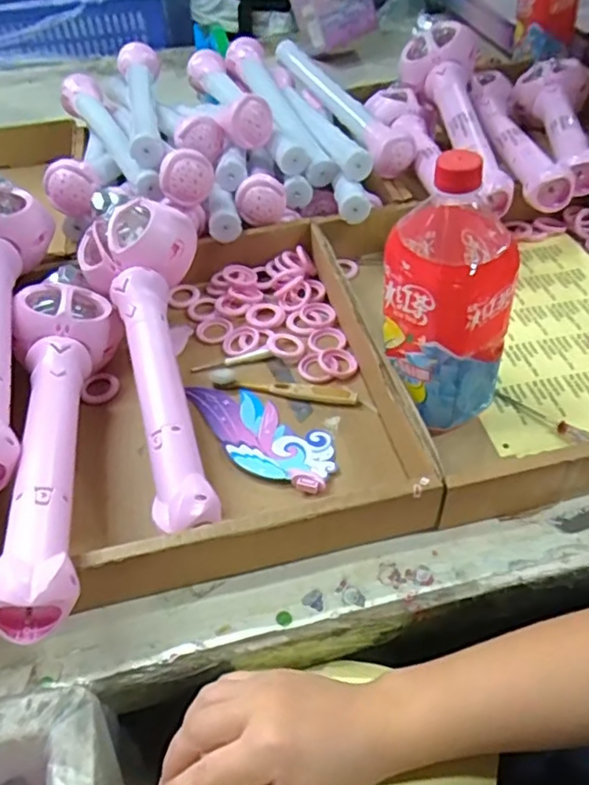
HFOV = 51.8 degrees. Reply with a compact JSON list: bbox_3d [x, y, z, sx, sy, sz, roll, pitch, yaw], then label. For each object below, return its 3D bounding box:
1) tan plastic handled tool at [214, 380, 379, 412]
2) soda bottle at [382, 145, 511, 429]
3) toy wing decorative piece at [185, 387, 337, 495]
[{"bbox_3d":[0.000,-0.003,0.548,0.143,0.012,0.018,9,48,11],"label":"tan plastic handled tool"},{"bbox_3d":[0.117,-0.076,0.468,0.091,0.218,0.100,9,48,11],"label":"soda bottle"},{"bbox_3d":[-0.033,0.034,0.522,0.157,0.008,0.069,25,49,26],"label":"toy wing decorative piece"}]

